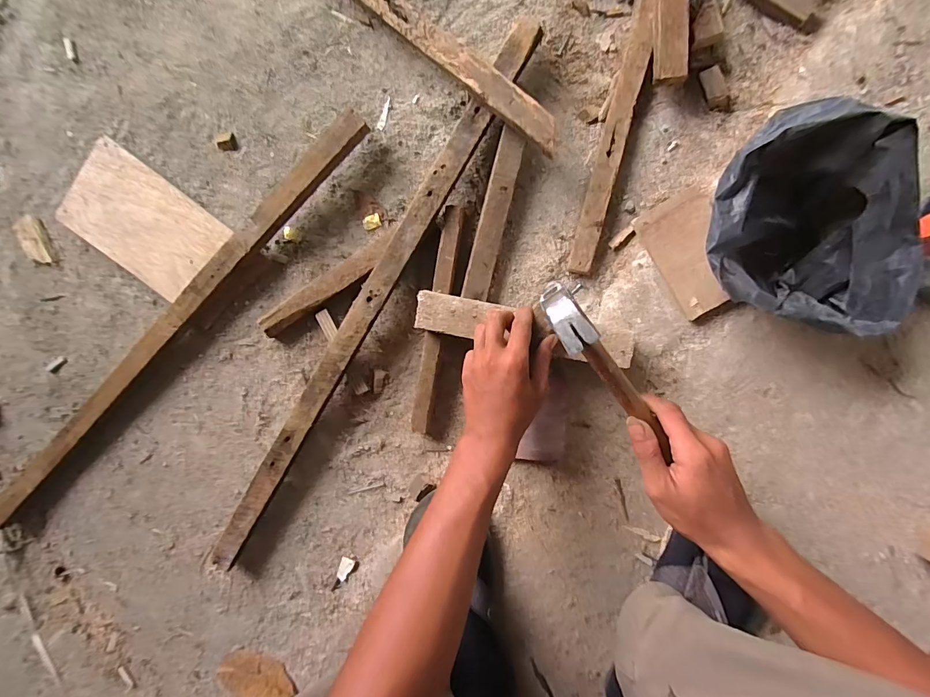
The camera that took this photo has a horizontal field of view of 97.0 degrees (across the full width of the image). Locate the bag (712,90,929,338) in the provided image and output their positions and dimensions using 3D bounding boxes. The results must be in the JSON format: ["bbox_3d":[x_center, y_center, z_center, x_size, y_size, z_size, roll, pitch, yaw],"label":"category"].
[{"bbox_3d":[0.324,-0.116,0.392,0.163,0.125,0.181,6,93,8],"label":"bag"}]

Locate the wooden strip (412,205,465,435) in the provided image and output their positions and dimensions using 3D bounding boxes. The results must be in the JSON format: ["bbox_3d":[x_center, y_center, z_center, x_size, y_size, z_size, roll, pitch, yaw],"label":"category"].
[{"bbox_3d":[-0.033,-0.035,0.516,0.025,0.030,0.276,10,93,8],"label":"wooden strip"}]

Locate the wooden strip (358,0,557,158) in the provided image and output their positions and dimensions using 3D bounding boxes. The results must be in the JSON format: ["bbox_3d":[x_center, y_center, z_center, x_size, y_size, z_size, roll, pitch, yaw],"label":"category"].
[{"bbox_3d":[-0.063,-0.376,0.474,0.454,0.010,0.035,45,100,10],"label":"wooden strip"}]

